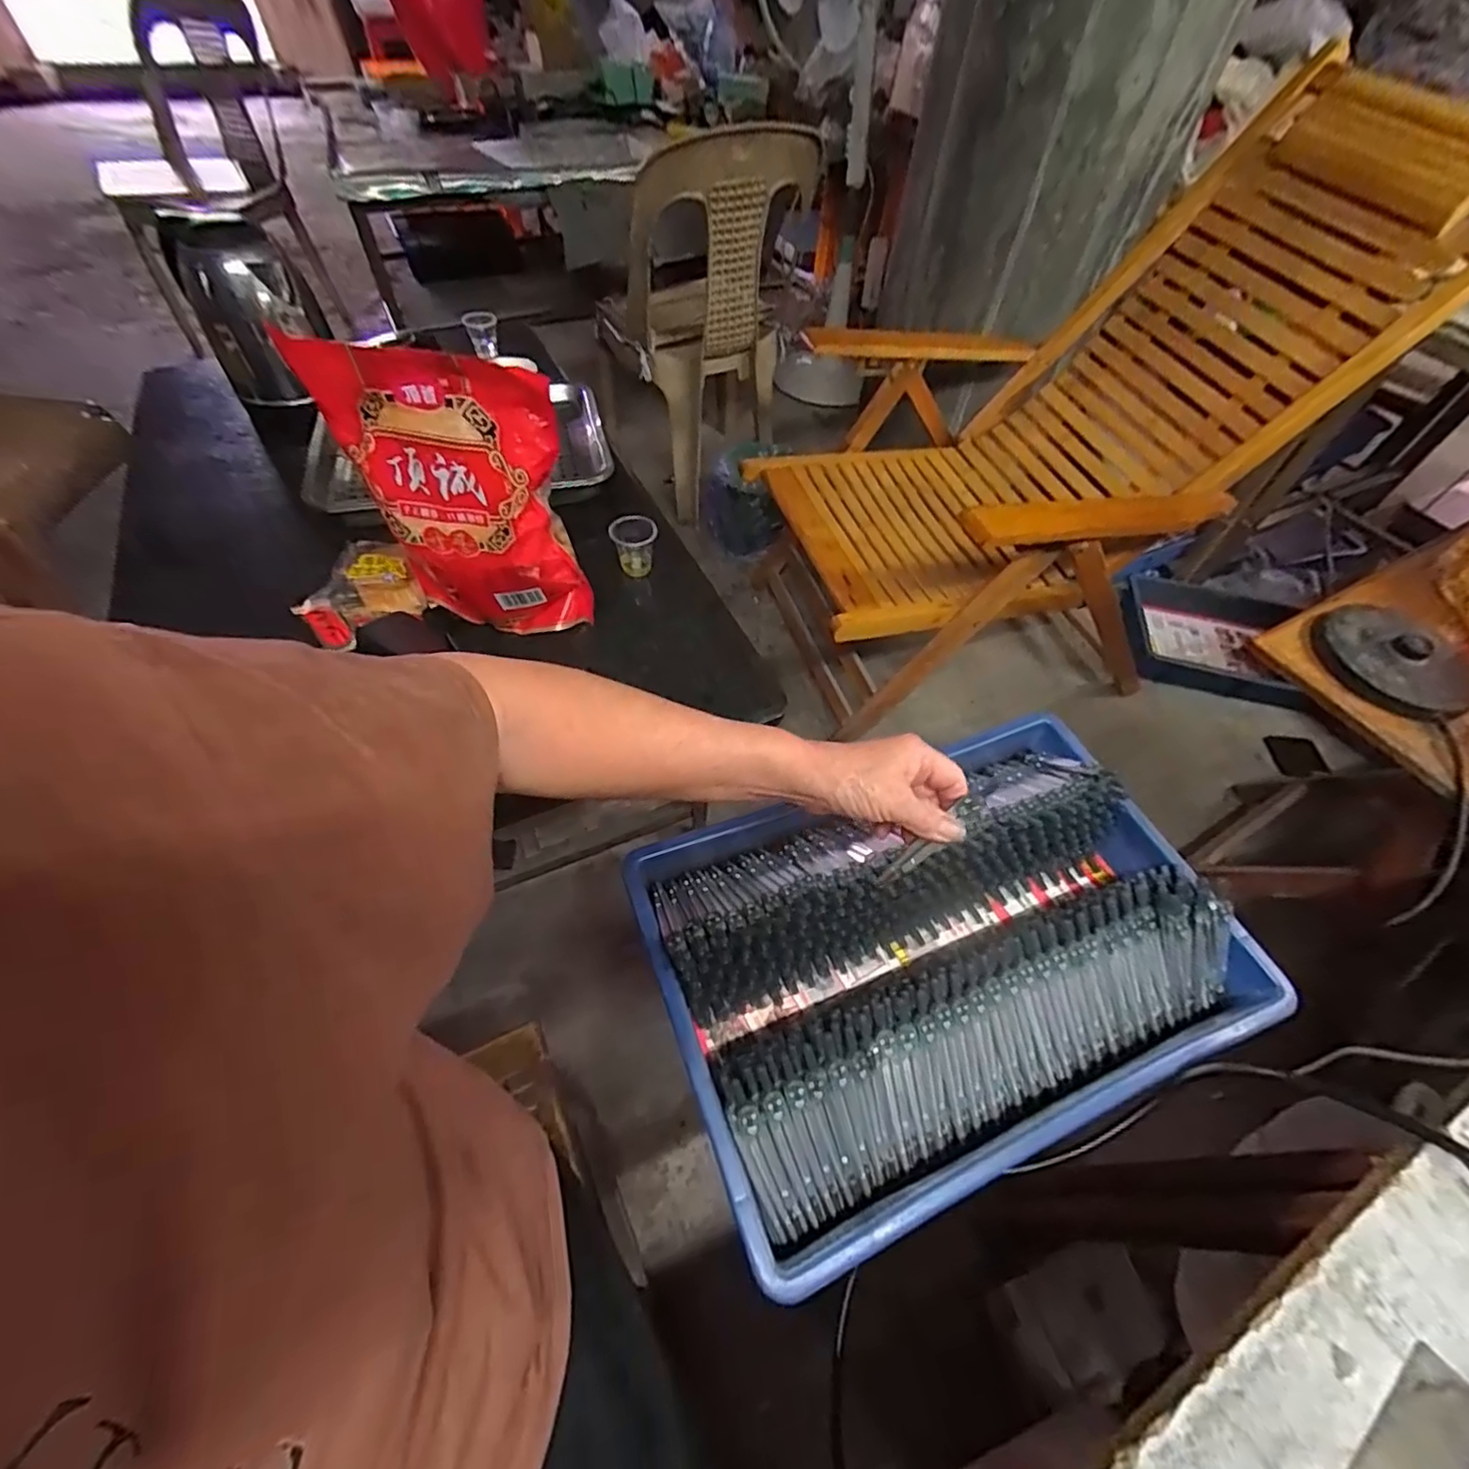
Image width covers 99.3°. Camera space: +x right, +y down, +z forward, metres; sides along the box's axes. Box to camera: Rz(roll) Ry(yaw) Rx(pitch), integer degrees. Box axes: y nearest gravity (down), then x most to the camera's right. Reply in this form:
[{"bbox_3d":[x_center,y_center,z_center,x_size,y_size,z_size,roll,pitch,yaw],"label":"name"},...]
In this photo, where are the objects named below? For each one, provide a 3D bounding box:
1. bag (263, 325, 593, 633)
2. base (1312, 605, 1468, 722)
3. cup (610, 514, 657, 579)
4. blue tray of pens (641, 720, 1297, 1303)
[{"bbox_3d":[-0.244,-0.204,0.564,0.201,0.257,0.067,7,53,2],"label":"bag"},{"bbox_3d":[0.689,-0.079,0.649,0.136,0.034,0.144,-22,58,-19],"label":"base"},{"bbox_3d":[-0.116,-0.217,0.727,0.050,0.063,0.043,-1,54,-4],"label":"cup"},{"bbox_3d":[0.163,0.162,0.494,0.433,0.094,0.280,-17,56,-15],"label":"blue tray of pens"}]

